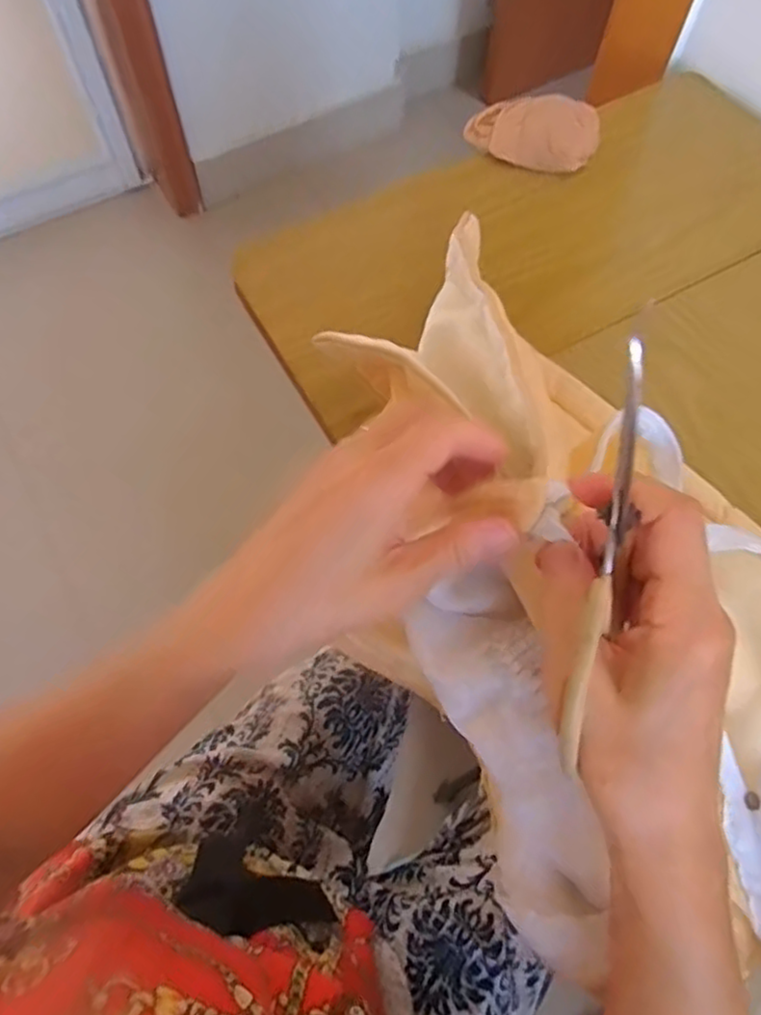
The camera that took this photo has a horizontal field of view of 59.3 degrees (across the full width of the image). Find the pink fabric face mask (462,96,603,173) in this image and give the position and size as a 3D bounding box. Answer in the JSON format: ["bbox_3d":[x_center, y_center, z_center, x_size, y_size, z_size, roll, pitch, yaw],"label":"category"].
[{"bbox_3d":[0.113,-0.282,0.494,0.094,0.027,0.067,13,66,5],"label":"pink fabric face mask"}]

